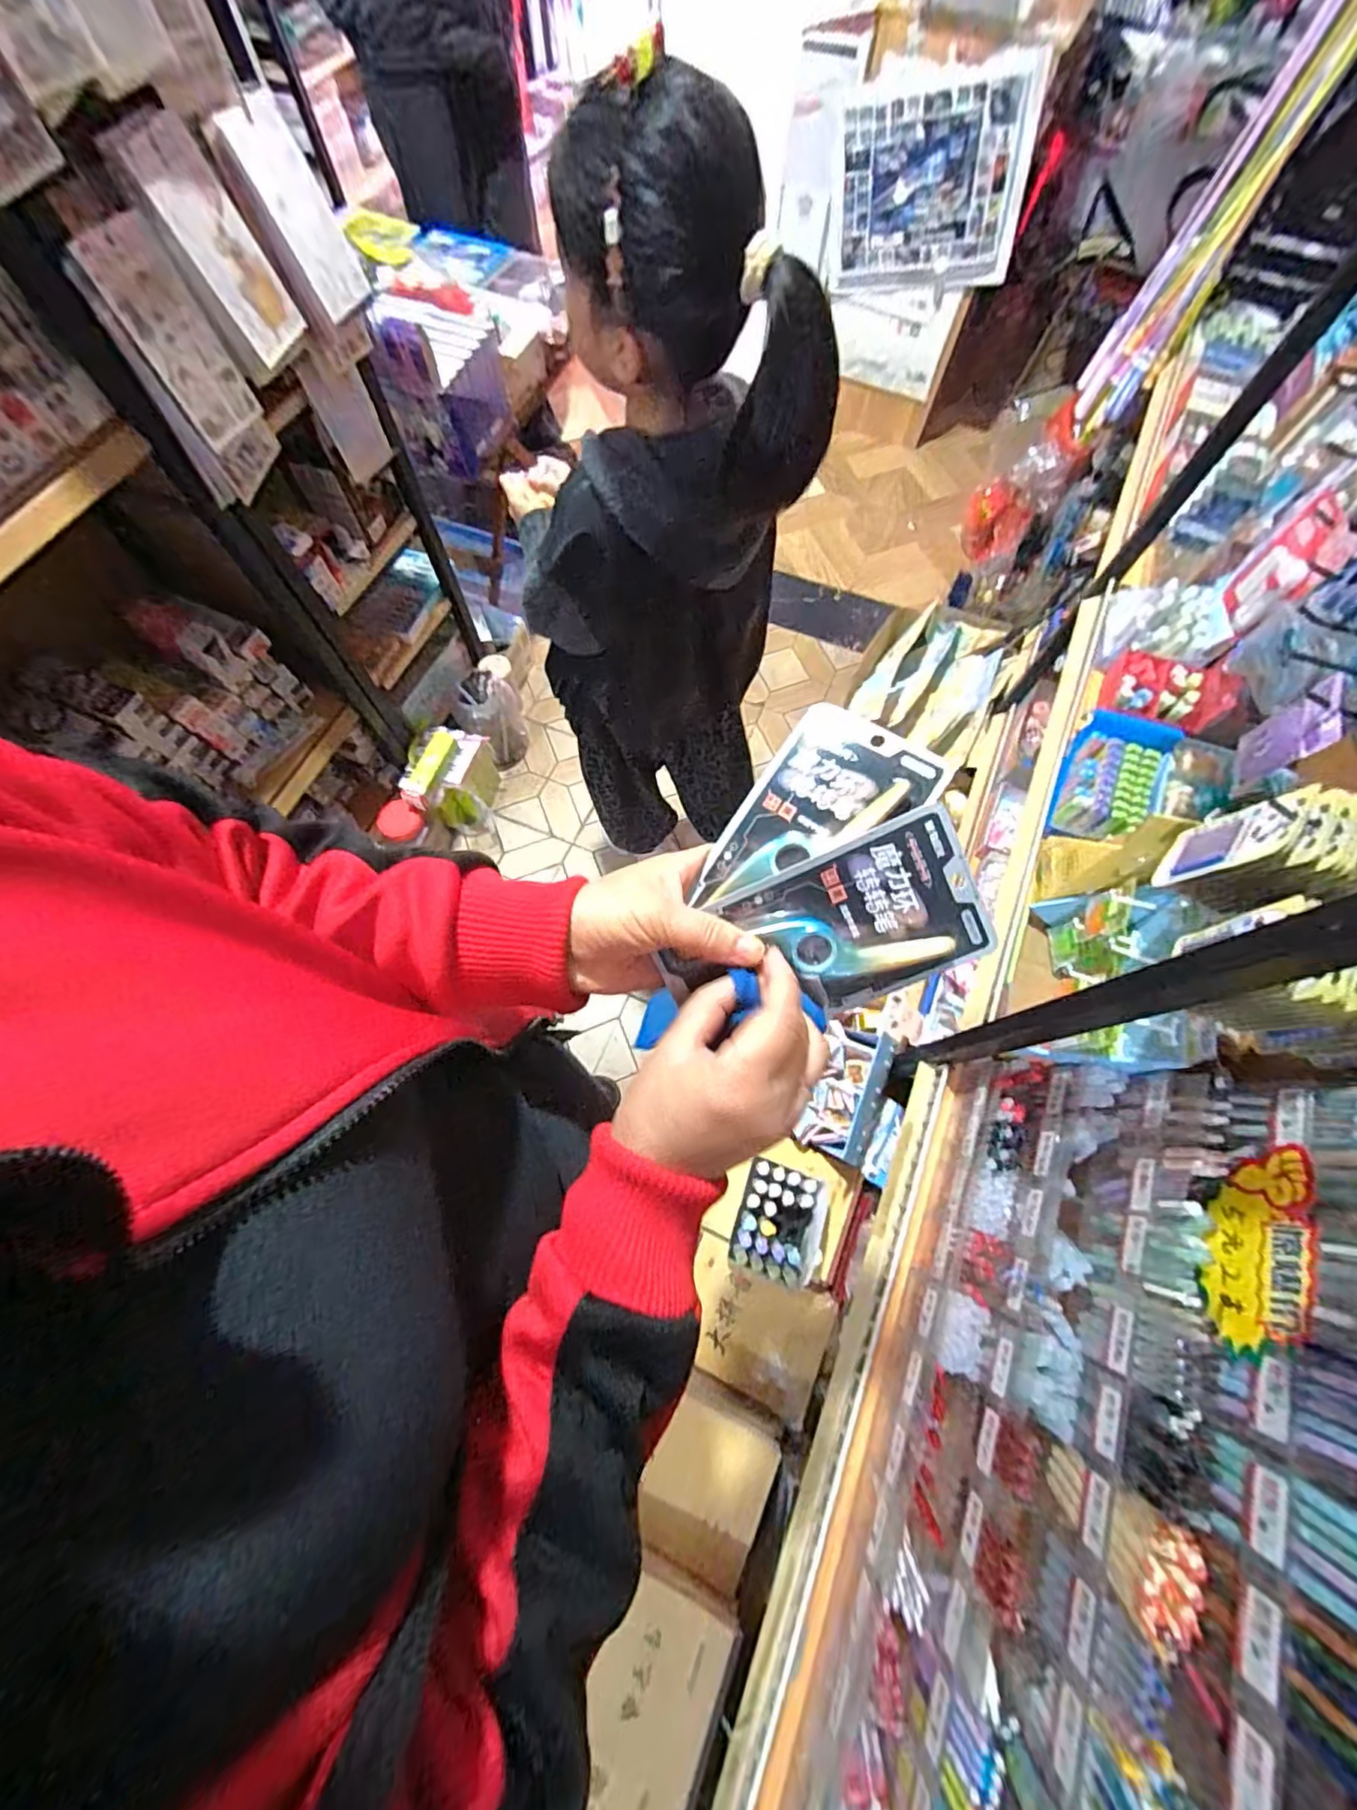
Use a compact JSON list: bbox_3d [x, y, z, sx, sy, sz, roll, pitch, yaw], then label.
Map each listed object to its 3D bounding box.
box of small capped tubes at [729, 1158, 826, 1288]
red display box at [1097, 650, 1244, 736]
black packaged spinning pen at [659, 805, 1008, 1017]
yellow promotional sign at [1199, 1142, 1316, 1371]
[{"bbox_3d":[0.163,0.513,0.970,0.130,0.085,0.173,18,70,7],"label":"box of small capped tubes"},{"bbox_3d":[0.745,-0.336,0.916,0.142,0.083,0.132,24,71,8],"label":"red display box"},{"bbox_3d":[0.078,0.020,0.326,0.169,0.017,0.086,-24,100,10],"label":"black packaged spinning pen"},{"bbox_3d":[0.480,0.286,0.497,0.011,0.090,0.163,23,69,3],"label":"yellow promotional sign"}]

